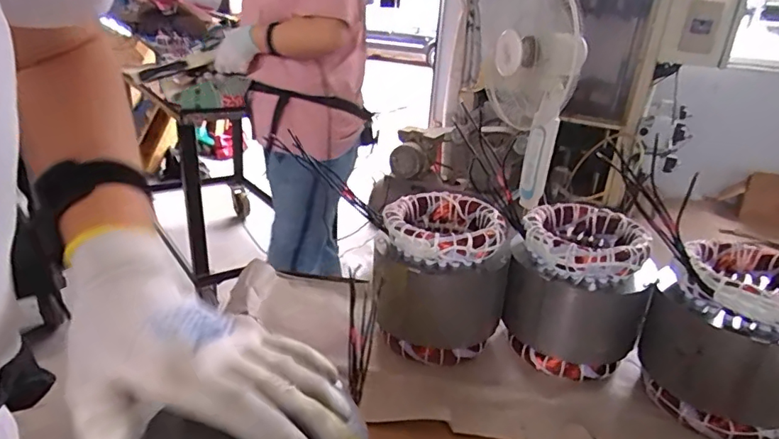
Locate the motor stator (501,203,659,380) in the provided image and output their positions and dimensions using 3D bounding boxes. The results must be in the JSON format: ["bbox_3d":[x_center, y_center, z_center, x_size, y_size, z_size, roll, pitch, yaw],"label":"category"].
[{"bbox_3d":[0.212,0.080,0.580,0.140,0.154,0.128,15,25,24],"label":"motor stator"}]

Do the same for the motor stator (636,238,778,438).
[{"bbox_3d":[0.332,0.118,0.504,0.144,0.153,0.141,20,27,33],"label":"motor stator"}]

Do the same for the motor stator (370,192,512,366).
[{"bbox_3d":[0.061,0.067,0.595,0.145,0.155,0.129,8,23,10],"label":"motor stator"}]

